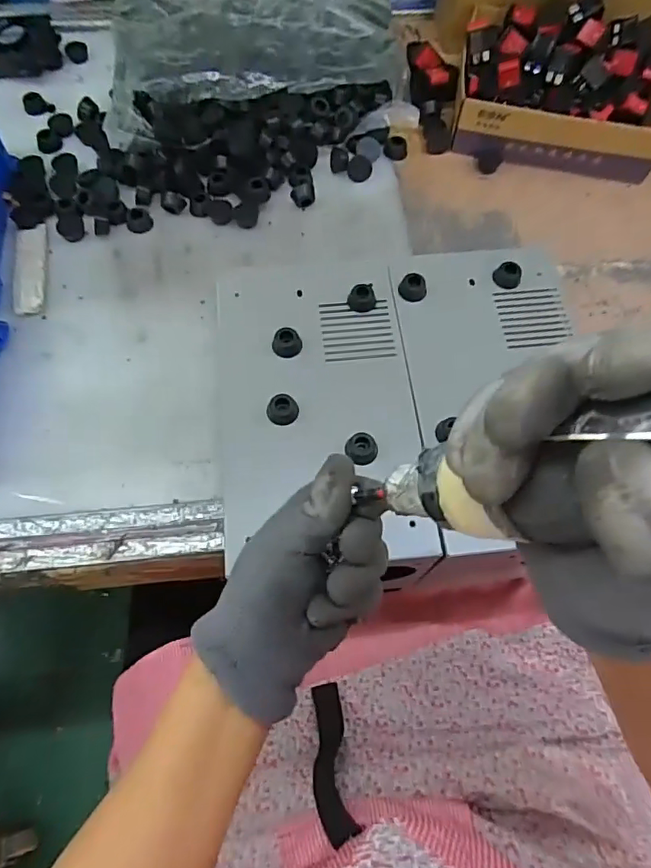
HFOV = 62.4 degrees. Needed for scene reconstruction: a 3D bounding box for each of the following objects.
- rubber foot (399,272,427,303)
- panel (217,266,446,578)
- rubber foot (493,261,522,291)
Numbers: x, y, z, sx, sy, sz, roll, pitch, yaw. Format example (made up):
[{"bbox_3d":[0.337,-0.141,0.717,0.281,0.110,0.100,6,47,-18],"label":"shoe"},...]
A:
[{"bbox_3d":[0.076,-0.127,0.467,0.023,0.017,0.020,19,68,8],"label":"rubber foot"},{"bbox_3d":[-0.008,-0.026,0.430,0.154,0.019,0.255,-5,66,-2],"label":"panel"},{"bbox_3d":[0.162,-0.141,0.479,0.023,0.015,0.020,29,69,12],"label":"rubber foot"}]

